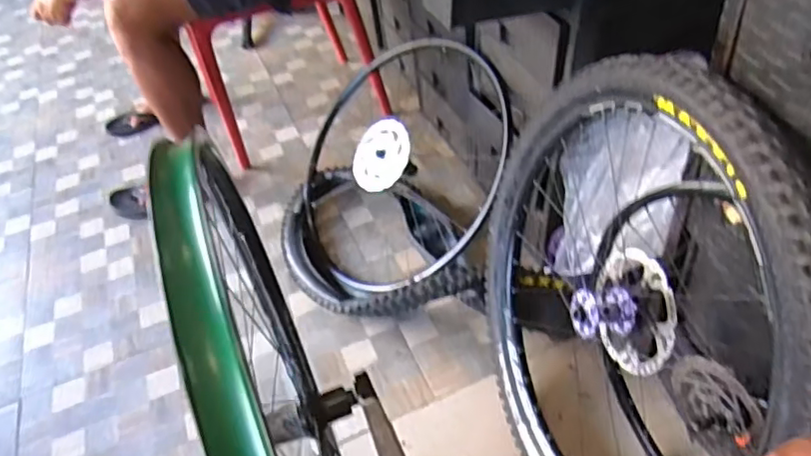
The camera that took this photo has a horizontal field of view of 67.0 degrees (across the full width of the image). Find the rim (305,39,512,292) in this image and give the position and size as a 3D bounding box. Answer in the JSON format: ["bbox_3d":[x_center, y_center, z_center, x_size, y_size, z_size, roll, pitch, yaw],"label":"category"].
[{"bbox_3d":[-0.033,-0.161,1.396,0.586,0.084,0.607,-44,52,20],"label":"rim"}]

